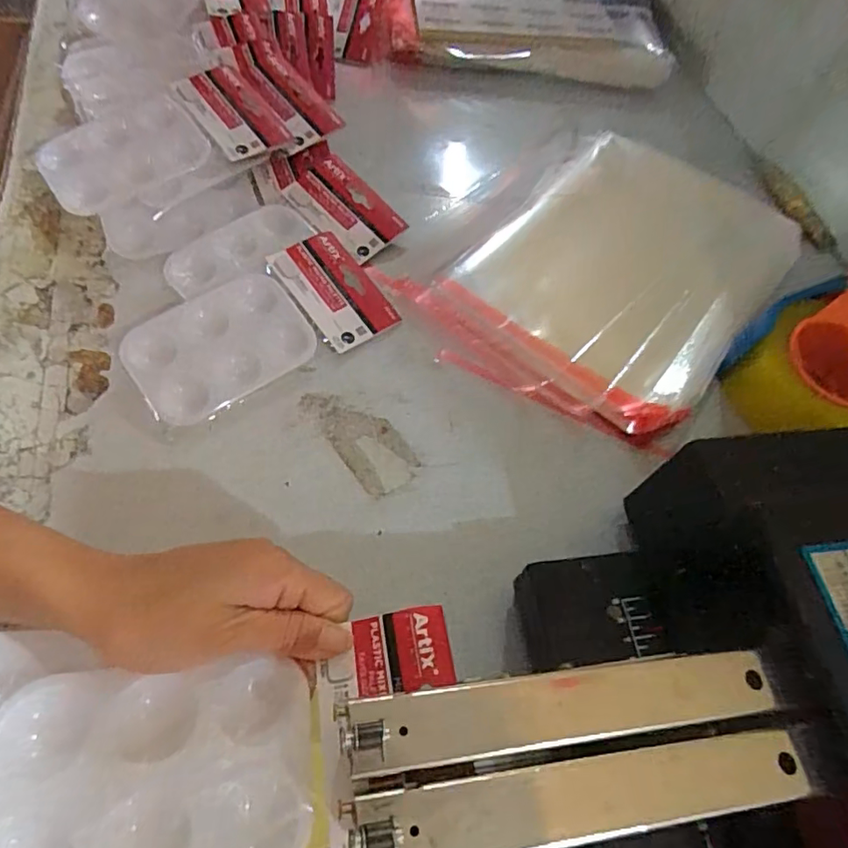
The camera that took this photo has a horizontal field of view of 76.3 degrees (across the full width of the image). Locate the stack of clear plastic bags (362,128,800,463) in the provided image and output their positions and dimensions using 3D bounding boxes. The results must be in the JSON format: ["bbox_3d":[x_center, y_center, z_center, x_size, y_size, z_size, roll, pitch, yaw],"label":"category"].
[{"bbox_3d":[0.170,-0.143,0.479,0.240,0.021,0.332,37,66,15],"label":"stack of clear plastic bags"}]

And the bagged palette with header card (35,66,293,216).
[{"bbox_3d":[-0.215,-0.232,0.448,0.188,0.017,0.095,-34,78,-16],"label":"bagged palette with header card"}]

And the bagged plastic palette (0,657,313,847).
[{"bbox_3d":[-0.109,0.141,0.211,0.121,0.018,0.081,-5,62,-6],"label":"bagged plastic palette"}]

